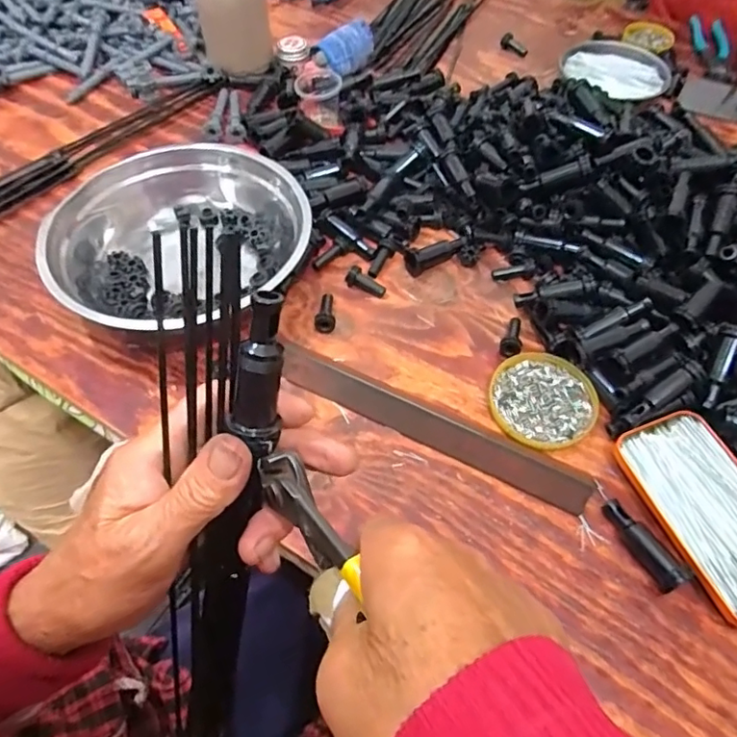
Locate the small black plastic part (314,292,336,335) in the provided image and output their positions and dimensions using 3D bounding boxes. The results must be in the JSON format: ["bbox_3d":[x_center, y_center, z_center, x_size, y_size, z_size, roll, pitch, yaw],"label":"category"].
[{"bbox_3d":[-0.039,-0.051,0.505,0.018,0.016,0.040,-3,56,-4],"label":"small black plastic part"}]

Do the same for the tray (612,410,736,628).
[{"bbox_3d":[0.245,0.101,0.406,0.078,0.019,0.144,-16,58,-13],"label":"tray"}]

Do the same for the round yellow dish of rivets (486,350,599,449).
[{"bbox_3d":[0.140,0.024,0.460,0.082,0.012,0.083,1,56,-2],"label":"round yellow dish of rivets"}]

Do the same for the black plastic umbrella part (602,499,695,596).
[{"bbox_3d":[0.189,0.118,0.390,0.016,0.020,0.065,-23,60,-17],"label":"black plastic umbrella part"}]

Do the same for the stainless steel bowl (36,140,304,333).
[{"bbox_3d":[-0.175,-0.118,0.514,0.221,0.057,0.190,-37,65,-24],"label":"stainless steel bowl"}]

